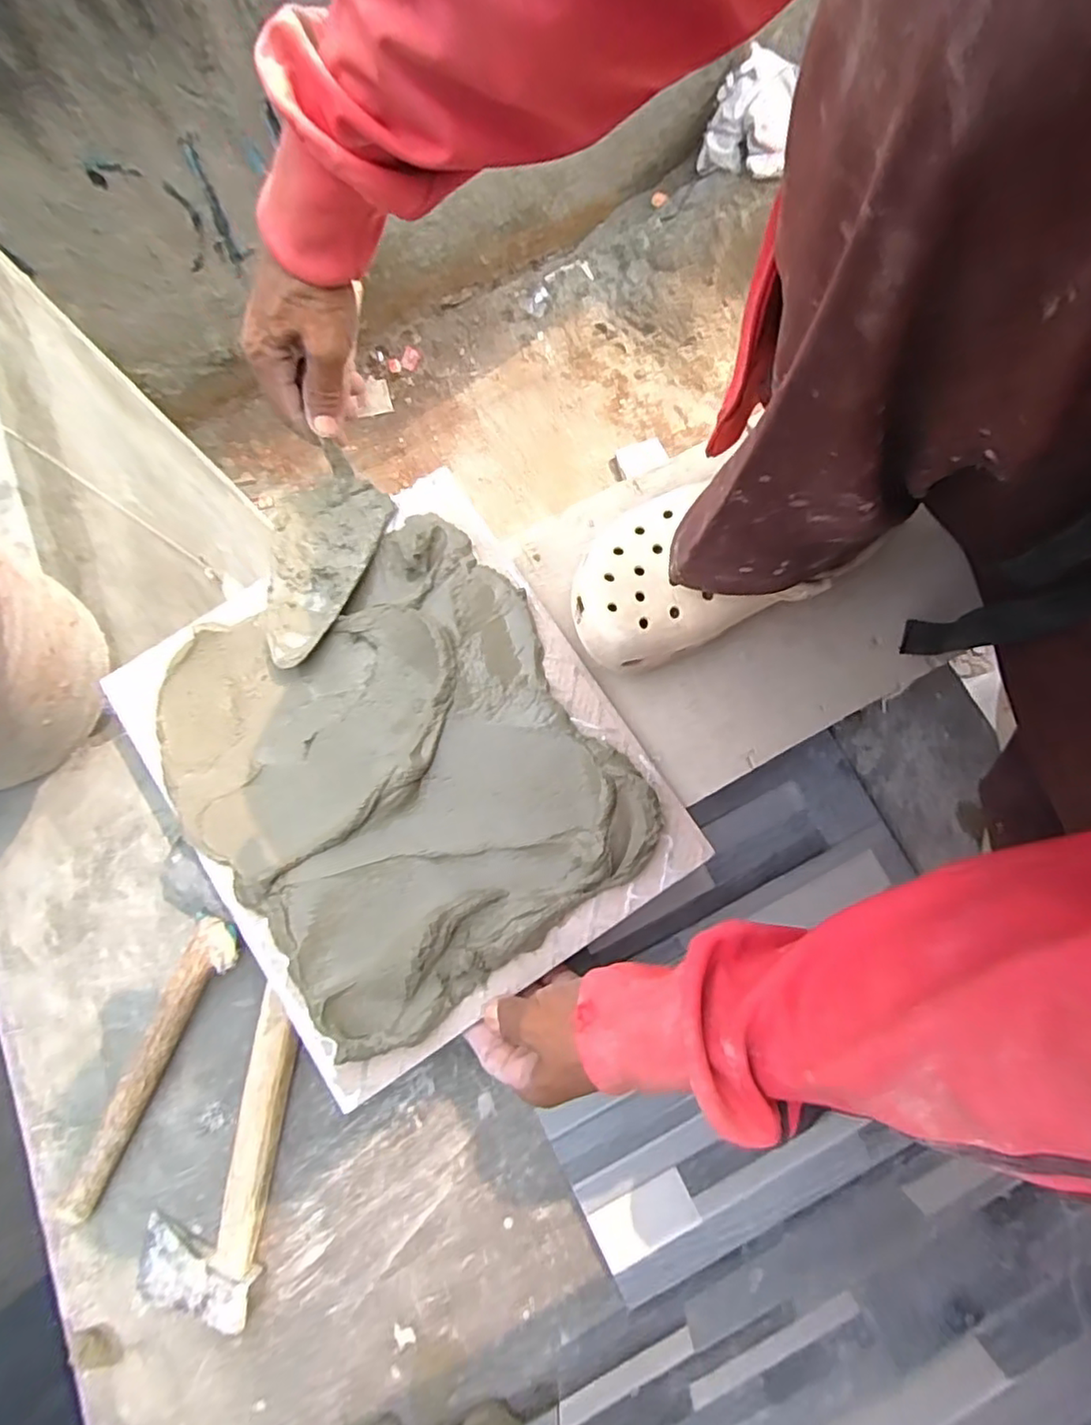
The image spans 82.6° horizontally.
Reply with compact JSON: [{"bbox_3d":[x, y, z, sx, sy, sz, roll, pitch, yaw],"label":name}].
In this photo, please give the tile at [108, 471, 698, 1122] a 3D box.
[{"bbox_3d":[-0.101,0.036,0.431,0.294,0.042,0.337,-32,80,-8],"label":"tile"}]

